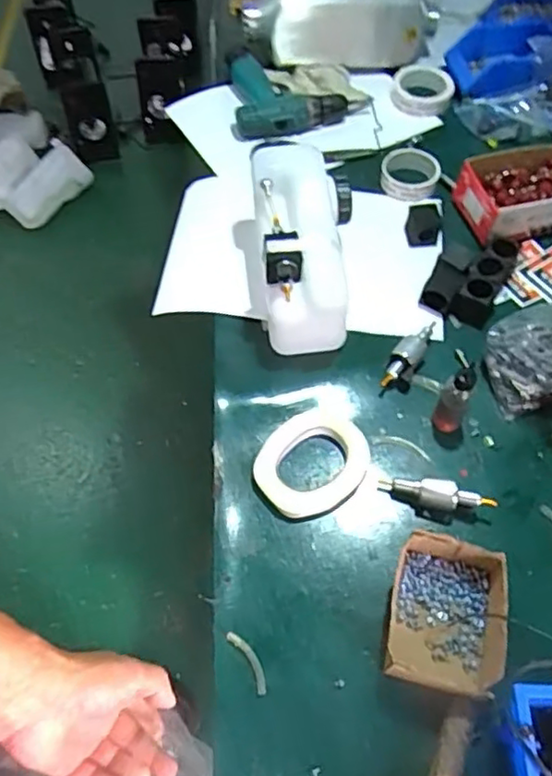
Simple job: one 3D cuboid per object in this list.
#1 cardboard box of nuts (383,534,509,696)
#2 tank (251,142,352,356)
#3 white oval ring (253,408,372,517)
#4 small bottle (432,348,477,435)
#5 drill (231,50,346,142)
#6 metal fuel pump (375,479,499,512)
[{"bbox_3d":[0.167,0.220,0.622,0.111,0.050,0.140,12,59,7],"label":"cardboard box of nuts"},{"bbox_3d":[0.039,-0.182,0.826,0.135,0.115,0.261,-4,65,-3],"label":"tank"},{"bbox_3d":[0.043,0.084,0.728,0.134,0.019,0.108,-35,65,-20],"label":"white oval ring"},{"bbox_3d":[0.205,0.009,0.727,0.032,0.104,0.037,26,61,15],"label":"small bottle"},{"bbox_3d":[0.021,-0.496,1.080,0.190,0.057,0.173,-6,58,-4],"label":"drill"},{"bbox_3d":[0.174,0.117,0.696,0.122,0.024,0.026,7,57,19],"label":"metal fuel pump"}]

